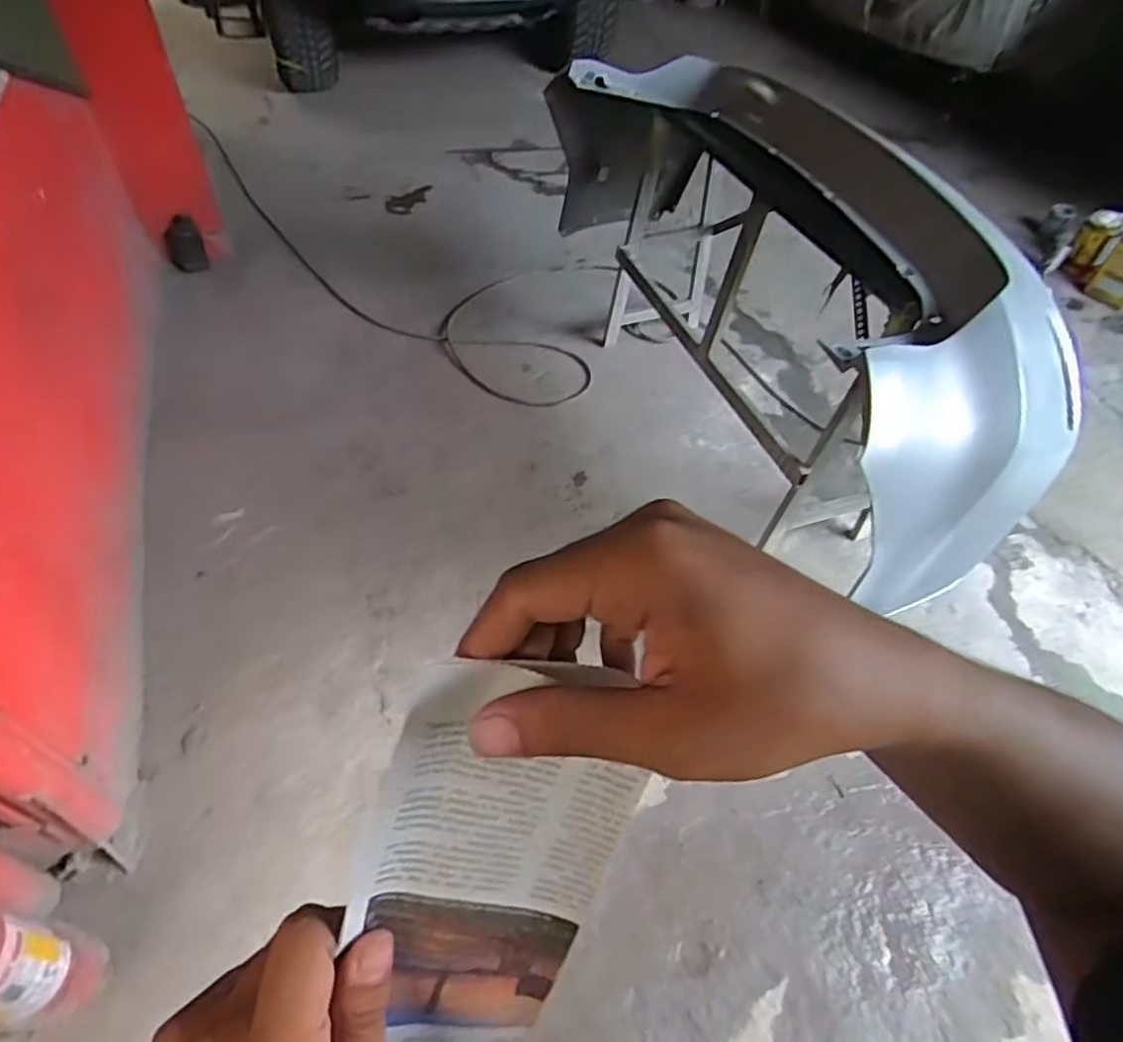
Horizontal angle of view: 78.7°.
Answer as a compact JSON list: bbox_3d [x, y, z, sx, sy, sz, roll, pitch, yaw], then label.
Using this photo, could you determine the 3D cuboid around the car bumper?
[{"bbox_3d":[0.406,-0.631,1.581,0.358,0.518,1.723,-14,53,-14],"label":"car bumper"}]

